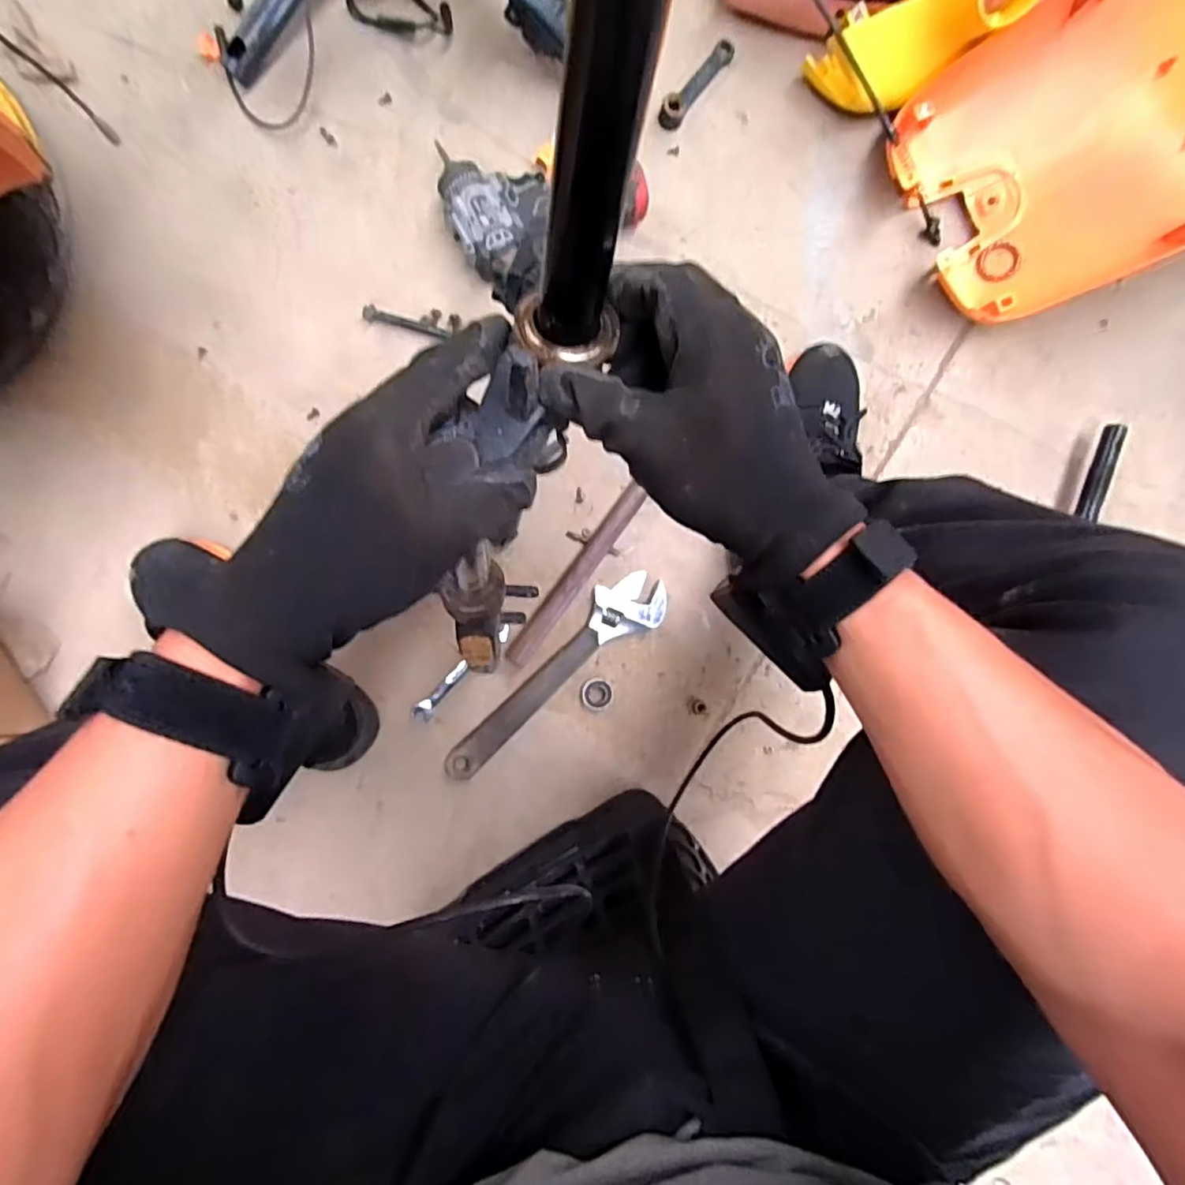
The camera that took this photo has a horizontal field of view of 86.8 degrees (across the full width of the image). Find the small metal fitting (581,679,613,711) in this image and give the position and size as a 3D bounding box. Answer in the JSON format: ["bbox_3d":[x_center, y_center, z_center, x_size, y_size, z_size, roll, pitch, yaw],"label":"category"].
[{"bbox_3d":[0.005,0.112,0.687,0.034,0.007,0.034,0,89,-9],"label":"small metal fitting"}]

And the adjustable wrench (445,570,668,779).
[{"bbox_3d":[-0.041,0.085,0.670,0.292,0.015,0.065,-40,95,-7],"label":"adjustable wrench"}]

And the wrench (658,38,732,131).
[{"bbox_3d":[0.118,-0.573,0.703,0.024,0.017,0.129,37,84,-7],"label":"wrench"}]

